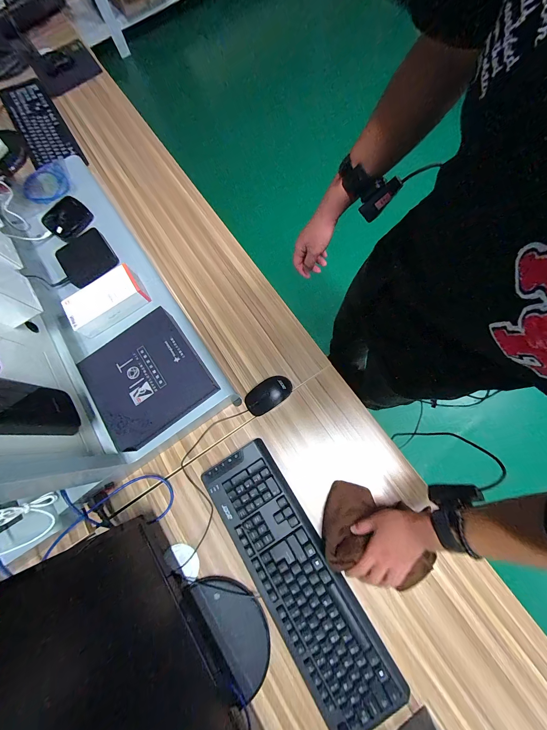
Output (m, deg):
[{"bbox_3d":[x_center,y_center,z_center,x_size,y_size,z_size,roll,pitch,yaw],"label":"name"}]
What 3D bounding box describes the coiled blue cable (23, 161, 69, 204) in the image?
[{"bbox_3d":[-0.599,-0.481,0.714,0.112,0.015,0.125,-30,75,-3],"label":"coiled blue cable"}]

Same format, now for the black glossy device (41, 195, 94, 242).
[{"bbox_3d":[-0.511,-0.364,0.668,0.115,0.016,0.100,39,82,13],"label":"black glossy device"}]

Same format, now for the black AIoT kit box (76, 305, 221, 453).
[{"bbox_3d":[-0.244,0.021,0.522,0.208,0.046,0.203,-35,75,-5],"label":"black AIoT kit box"}]

